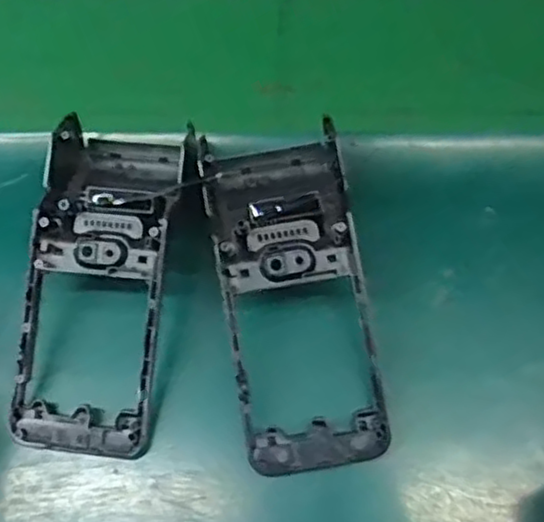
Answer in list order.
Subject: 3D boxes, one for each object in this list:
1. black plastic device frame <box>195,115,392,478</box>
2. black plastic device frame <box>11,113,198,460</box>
[{"bbox_3d":[0.011,0.011,0.369,0.079,0.048,0.187,-9,66,-1],"label":"black plastic device frame"},{"bbox_3d":[-0.088,0.006,0.379,0.091,0.050,0.190,0,66,3],"label":"black plastic device frame"}]

